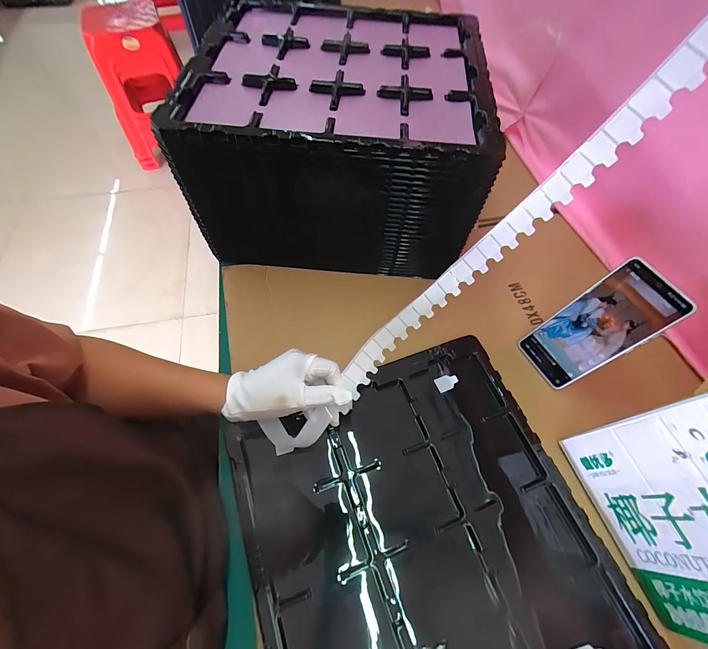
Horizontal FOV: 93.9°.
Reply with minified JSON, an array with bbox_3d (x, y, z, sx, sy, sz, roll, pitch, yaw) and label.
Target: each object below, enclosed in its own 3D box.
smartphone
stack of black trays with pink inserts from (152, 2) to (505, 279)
[{"bbox_3d":[0.281,0.007,0.392,0.010,0.165,0.076,-5,56,-39],"label":"smartphone"},{"bbox_3d":[-0.019,-0.272,0.499,0.364,0.209,0.320,4,61,1],"label":"stack of black trays with pink inserts"}]

